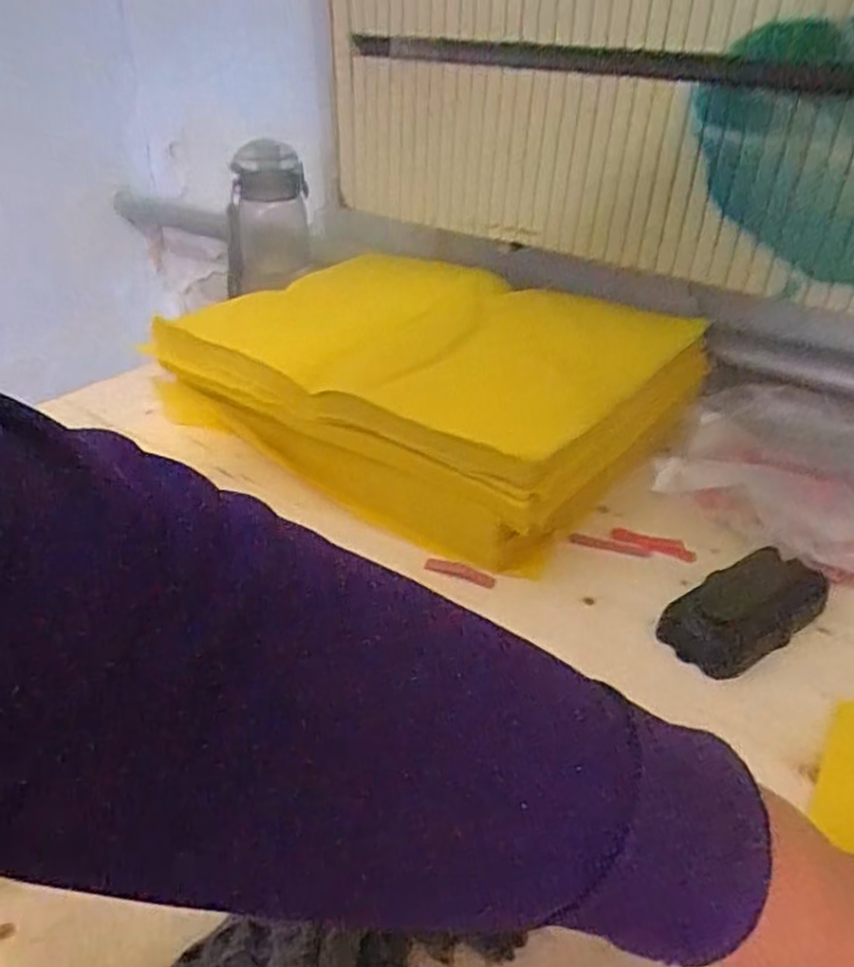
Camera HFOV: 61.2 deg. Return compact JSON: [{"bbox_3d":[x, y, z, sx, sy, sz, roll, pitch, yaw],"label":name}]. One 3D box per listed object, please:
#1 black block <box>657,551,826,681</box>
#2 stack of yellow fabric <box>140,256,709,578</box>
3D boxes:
[{"bbox_3d":[0.187,0.072,0.421,0.109,0.019,0.050,-23,40,-31],"label":"black block"},{"bbox_3d":[0.002,-0.091,0.594,0.364,0.092,0.265,22,39,29],"label":"stack of yellow fabric"}]

